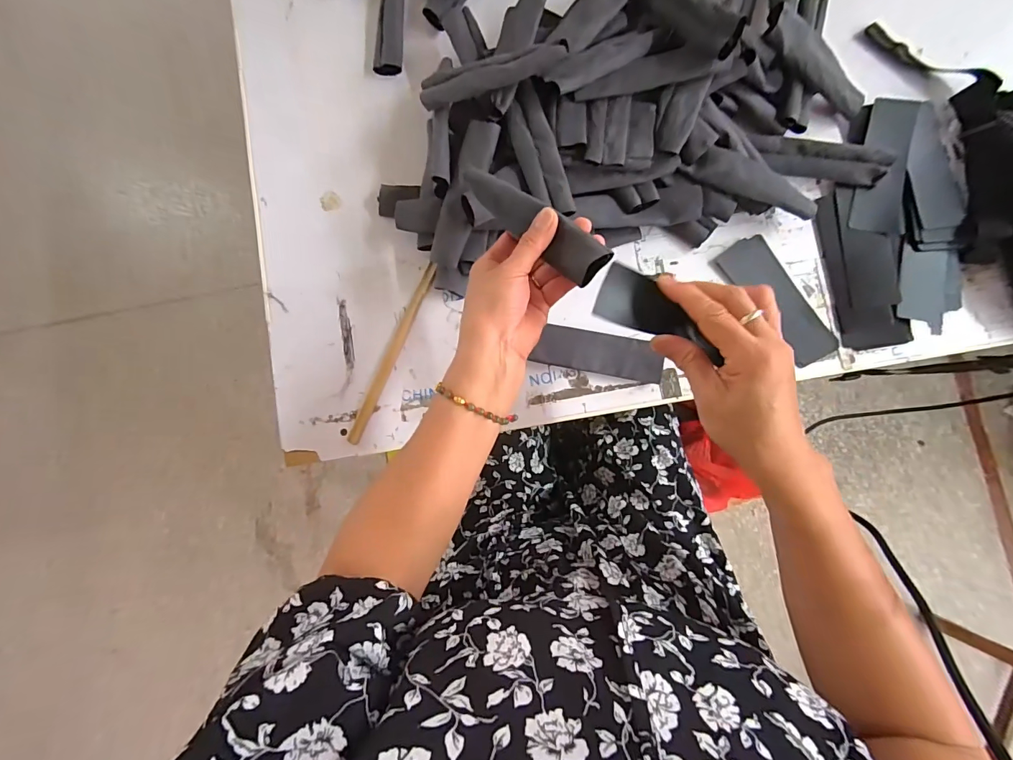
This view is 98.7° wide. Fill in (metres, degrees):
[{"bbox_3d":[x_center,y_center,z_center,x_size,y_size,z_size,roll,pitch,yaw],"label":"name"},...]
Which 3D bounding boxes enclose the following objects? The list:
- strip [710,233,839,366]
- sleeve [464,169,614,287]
[{"bbox_3d":[0.300,-0.090,0.479,0.057,0.006,0.152,-35,84,0],"label":"strip"},{"bbox_3d":[0.020,-0.132,0.362,0.031,0.024,0.150,-45,64,-1],"label":"sleeve"}]

